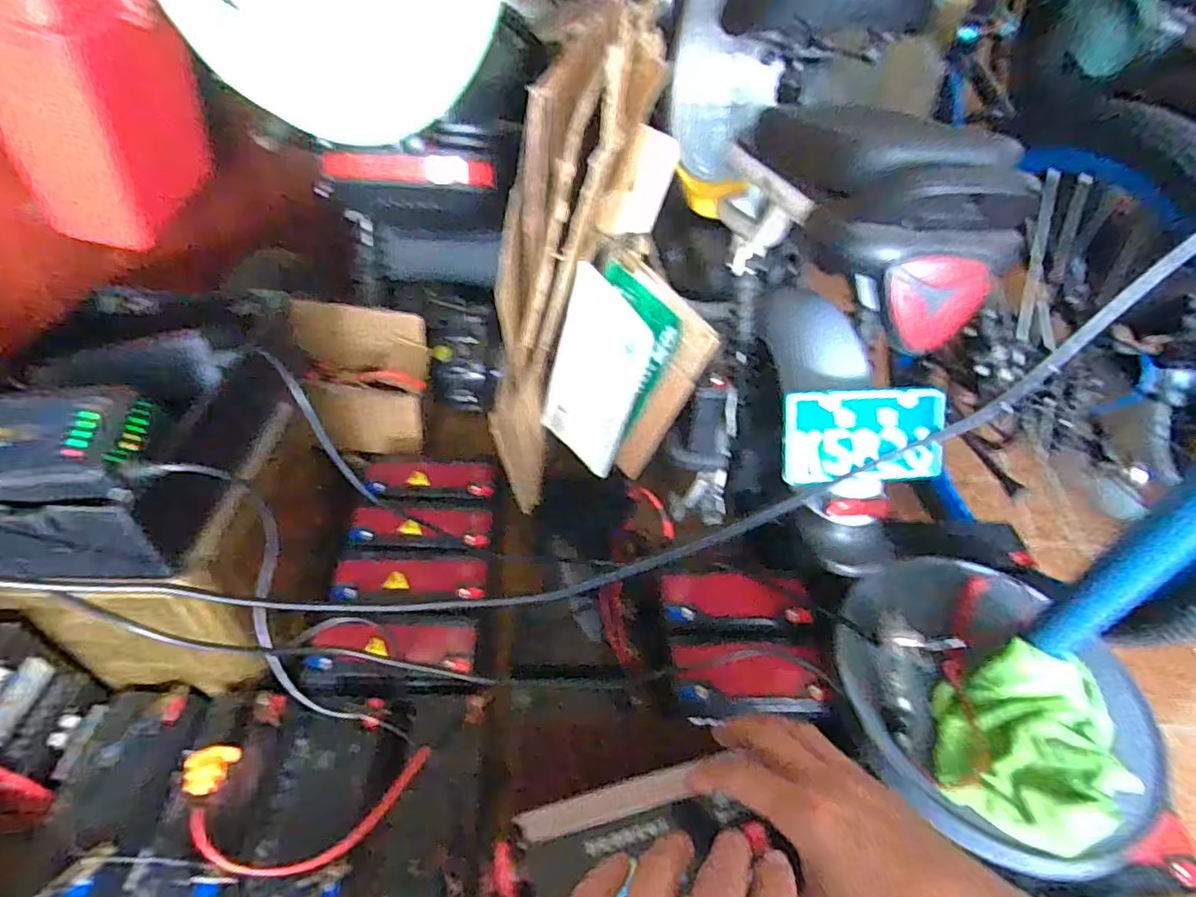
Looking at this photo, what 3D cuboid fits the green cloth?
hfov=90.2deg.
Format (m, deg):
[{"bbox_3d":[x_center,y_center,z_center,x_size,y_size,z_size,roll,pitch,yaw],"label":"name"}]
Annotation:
[{"bbox_3d":[0.394,0.246,0.518,0.171,0.084,0.165,9,44,6],"label":"green cloth"}]

